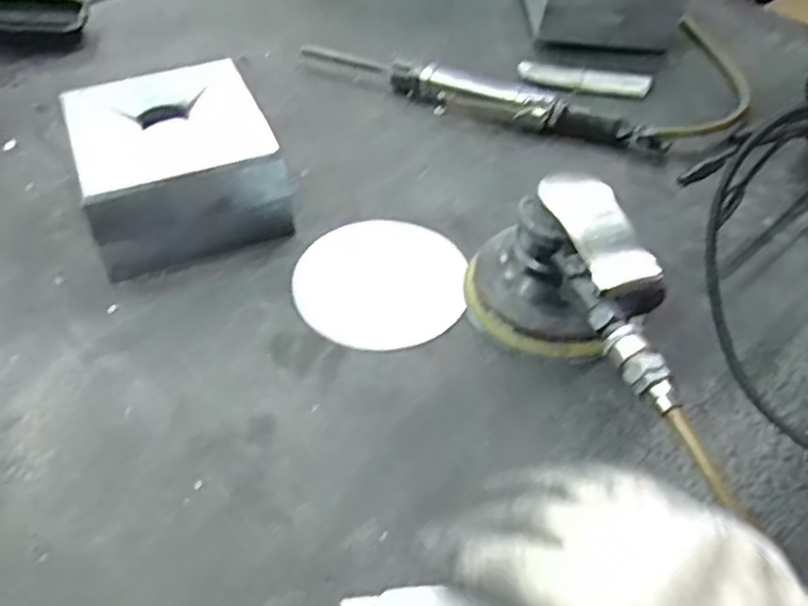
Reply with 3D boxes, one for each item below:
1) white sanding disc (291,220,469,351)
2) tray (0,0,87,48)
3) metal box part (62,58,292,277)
[{"bbox_3d":[-0.016,-0.016,0.512,0.114,0.006,0.110,1,47,-1],"label":"white sanding disc"},{"bbox_3d":[-0.356,-0.263,0.705,0.108,0.034,0.043,-9,48,-11],"label":"tray"},{"bbox_3d":[-0.163,-0.098,0.530,0.132,0.073,0.132,-18,50,-18],"label":"metal box part"}]

